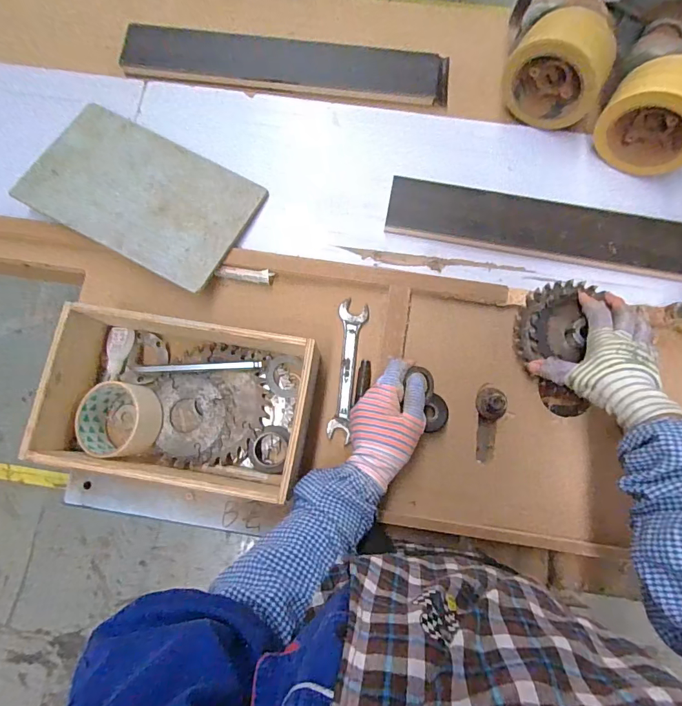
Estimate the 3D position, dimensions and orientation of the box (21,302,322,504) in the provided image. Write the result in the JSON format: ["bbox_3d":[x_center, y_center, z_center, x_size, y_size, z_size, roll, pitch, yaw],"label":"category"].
[{"bbox_3d":[-0.186,0.054,0.478,0.297,0.081,0.173,9,82,3],"label":"box"}]

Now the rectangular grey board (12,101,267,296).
[{"bbox_3d":[-0.258,-0.206,0.537,0.277,0.011,0.163,28,77,3],"label":"rectangular grey board"}]

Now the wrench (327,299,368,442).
[{"bbox_3d":[0.007,0.019,0.516,0.034,0.010,0.173,7,82,3],"label":"wrench"}]

